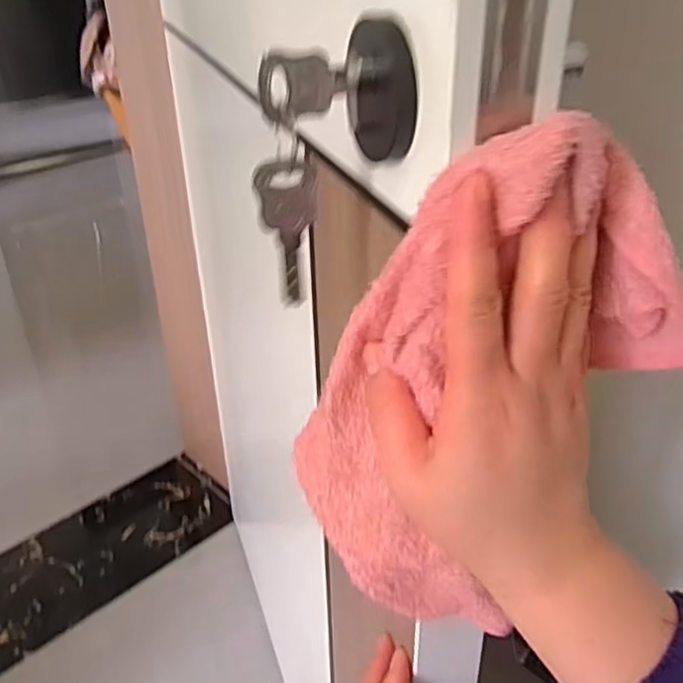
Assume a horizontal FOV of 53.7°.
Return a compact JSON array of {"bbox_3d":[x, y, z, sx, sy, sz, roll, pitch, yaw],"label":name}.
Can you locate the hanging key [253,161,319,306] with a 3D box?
[{"bbox_3d":[-0.021,-0.044,0.278,0.024,0.062,0.004,-13,36,-14],"label":"hanging key"}]

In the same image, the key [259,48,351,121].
[{"bbox_3d":[-0.014,-0.096,0.250,0.033,0.022,0.005,-13,34,-19],"label":"key"}]

